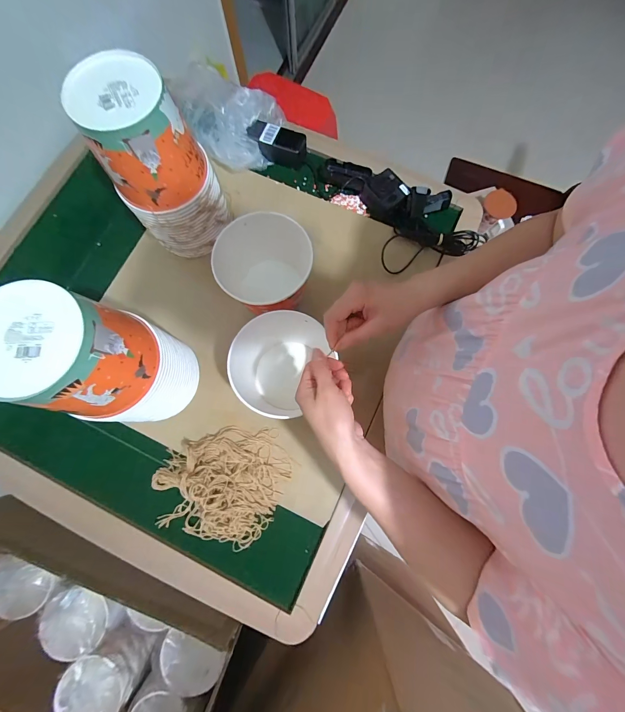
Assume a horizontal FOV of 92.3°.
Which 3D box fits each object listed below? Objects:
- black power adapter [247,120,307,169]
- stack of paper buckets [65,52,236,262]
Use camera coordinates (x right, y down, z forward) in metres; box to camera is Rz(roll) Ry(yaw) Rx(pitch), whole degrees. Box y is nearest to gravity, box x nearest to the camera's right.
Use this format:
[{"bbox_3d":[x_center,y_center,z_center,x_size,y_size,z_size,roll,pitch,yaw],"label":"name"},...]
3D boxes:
[{"bbox_3d":[-0.076,-0.471,0.667,0.129,0.041,0.068,18,78,5],"label":"black power adapter"},{"bbox_3d":[-0.251,-0.307,0.516,0.154,0.268,0.141,-31,79,-6],"label":"stack of paper buckets"}]

